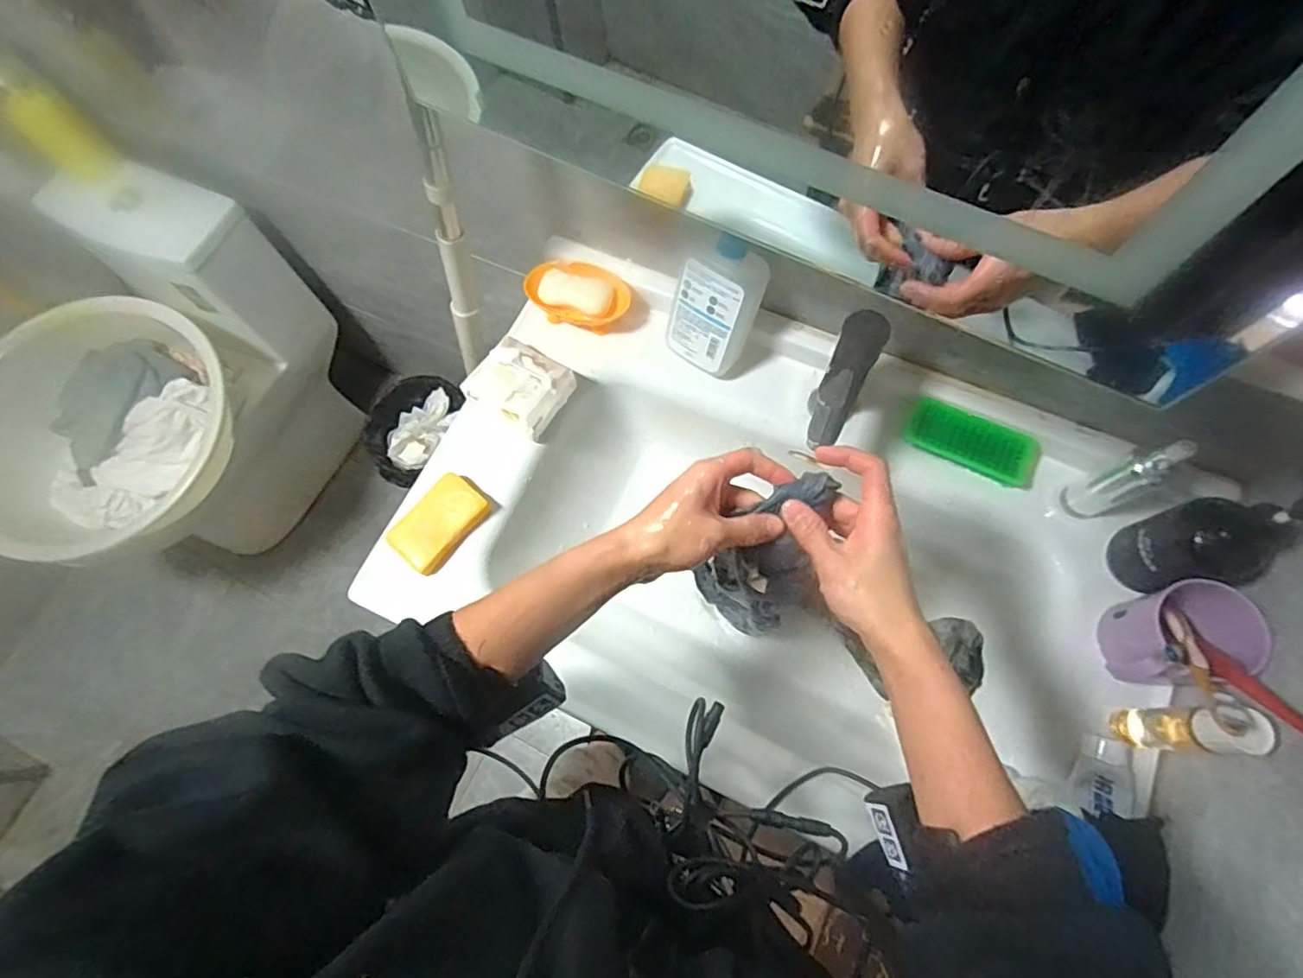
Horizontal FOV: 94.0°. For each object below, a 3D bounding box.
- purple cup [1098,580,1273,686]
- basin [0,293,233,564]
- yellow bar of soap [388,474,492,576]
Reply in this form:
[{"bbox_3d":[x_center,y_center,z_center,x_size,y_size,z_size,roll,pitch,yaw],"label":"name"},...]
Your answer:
[{"bbox_3d":[0.472,0.135,0.557,0.098,0.096,0.081,-10,73,-1],"label":"purple cup"},{"bbox_3d":[-1.002,-0.132,1.098,0.519,0.157,0.444,38,78,13],"label":"basin"},{"bbox_3d":[-0.235,0.035,0.673,0.064,0.020,0.106,38,78,13],"label":"yellow bar of soap"}]

